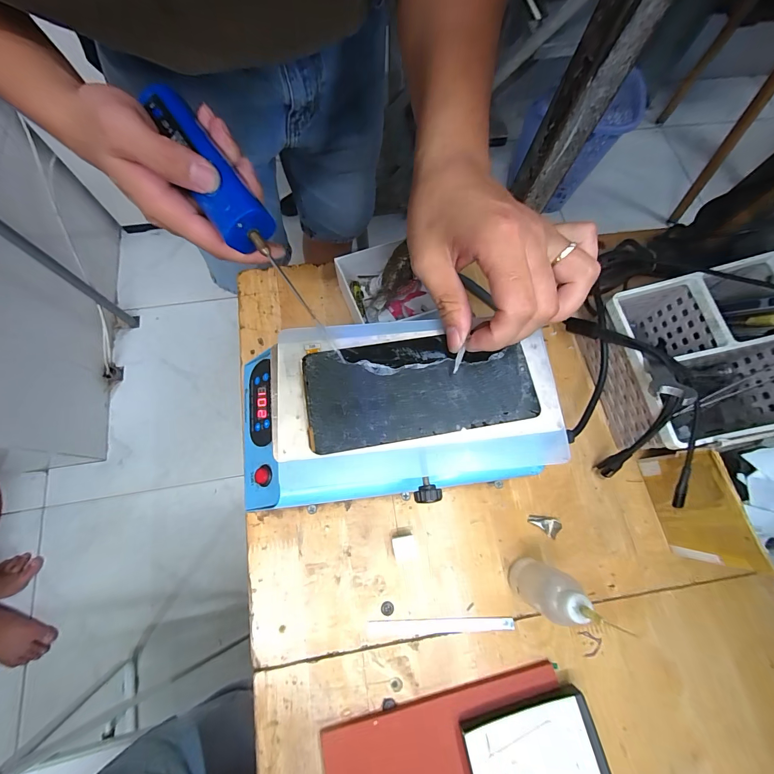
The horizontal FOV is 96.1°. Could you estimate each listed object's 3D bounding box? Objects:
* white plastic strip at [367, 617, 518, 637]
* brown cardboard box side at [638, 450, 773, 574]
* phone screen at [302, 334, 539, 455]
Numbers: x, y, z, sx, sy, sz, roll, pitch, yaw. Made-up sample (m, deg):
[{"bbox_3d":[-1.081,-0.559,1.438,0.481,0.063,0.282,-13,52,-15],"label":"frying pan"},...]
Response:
[{"bbox_3d":[0.047,0.209,0.303,0.126,0.004,0.012,-1,73,-3],"label":"white plastic strip"},{"bbox_3d":[0.261,0.102,0.297,0.010,0.090,0.088,-11,73,-6],"label":"brown cardboard box side"},{"bbox_3d":[0.021,-0.001,0.230,0.147,0.006,0.067,-9,73,-5],"label":"phone screen"}]

